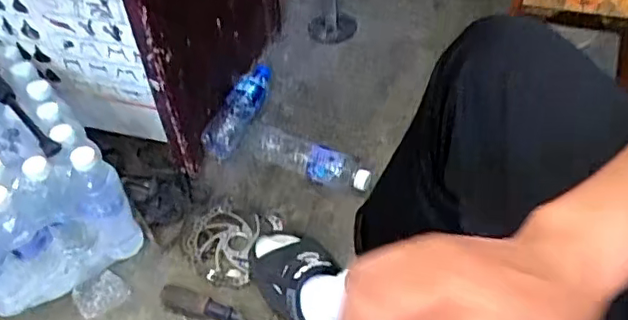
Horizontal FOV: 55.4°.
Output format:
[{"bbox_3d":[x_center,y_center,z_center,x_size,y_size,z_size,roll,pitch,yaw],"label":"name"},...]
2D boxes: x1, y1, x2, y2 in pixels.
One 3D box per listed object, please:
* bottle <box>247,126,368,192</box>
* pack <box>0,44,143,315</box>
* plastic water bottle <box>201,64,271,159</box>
[{"bbox_3d":[-0.009,-0.005,1.046,0.232,0.056,0.069,23,54,21],"label":"bottle"},{"bbox_3d":[-0.473,0.016,0.934,0.235,0.211,0.364,-30,55,-22],"label":"pack"},{"bbox_3d":[-0.138,-0.098,1.123,0.058,0.050,0.228,14,51,13],"label":"plastic water bottle"}]

